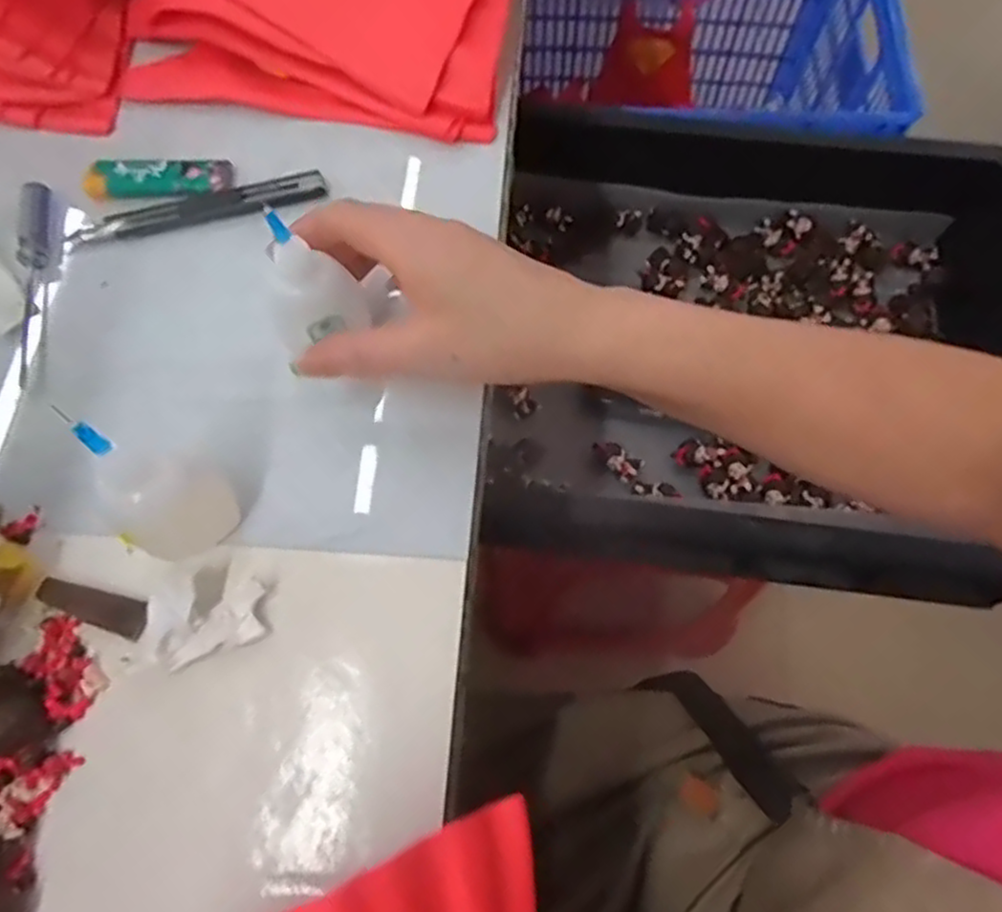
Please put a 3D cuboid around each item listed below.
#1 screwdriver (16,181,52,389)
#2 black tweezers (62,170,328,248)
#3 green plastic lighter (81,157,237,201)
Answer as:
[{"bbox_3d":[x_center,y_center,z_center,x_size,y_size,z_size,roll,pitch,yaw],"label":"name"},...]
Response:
[{"bbox_3d":[-0.251,-0.093,0.376,0.013,0.013,0.121,-6,68,-1],"label":"screwdriver"},{"bbox_3d":[-0.168,-0.137,0.395,0.138,0.007,0.018,-12,68,-4],"label":"black tweezers"},{"bbox_3d":[-0.193,-0.157,0.402,0.079,0.009,0.027,-6,68,-1],"label":"green plastic lighter"}]

